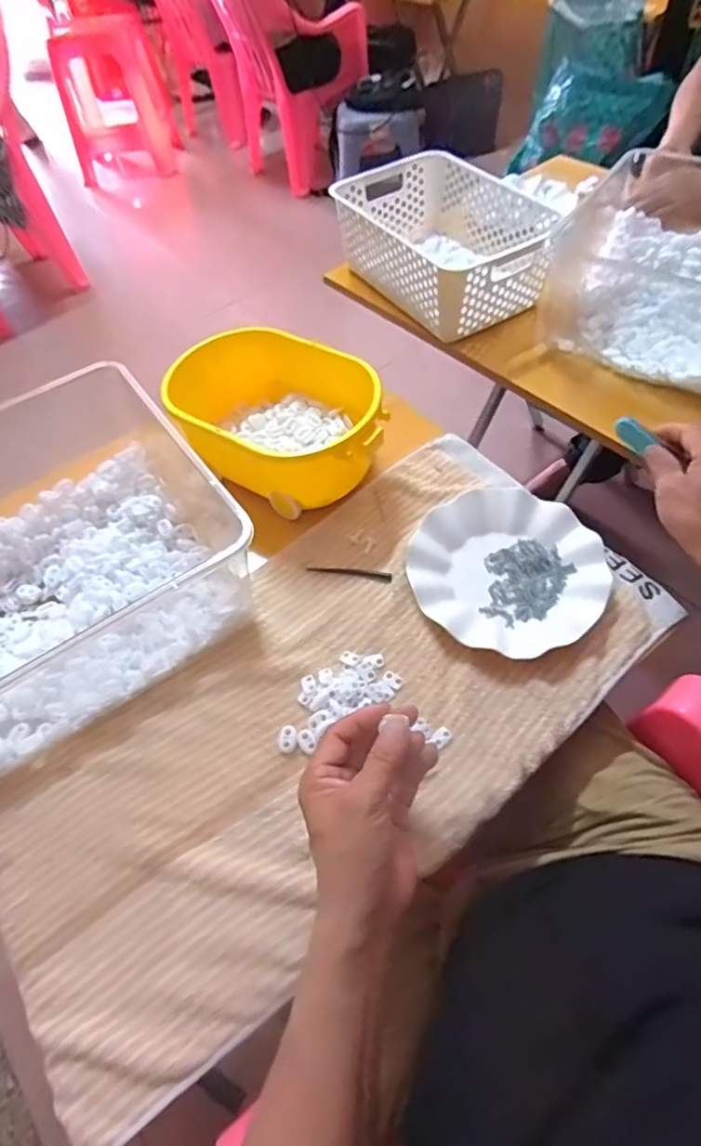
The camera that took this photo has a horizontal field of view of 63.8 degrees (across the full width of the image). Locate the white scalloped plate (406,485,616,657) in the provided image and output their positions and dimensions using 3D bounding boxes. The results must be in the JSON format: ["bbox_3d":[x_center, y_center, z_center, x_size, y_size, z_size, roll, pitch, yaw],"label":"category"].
[{"bbox_3d":[0.154,-0.004,0.546,0.183,0.024,0.176,-2,56,3],"label":"white scalloped plate"}]

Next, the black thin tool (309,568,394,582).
[{"bbox_3d":[-0.001,0.000,0.565,0.086,0.004,0.010,7,57,10],"label":"black thin tool"}]

